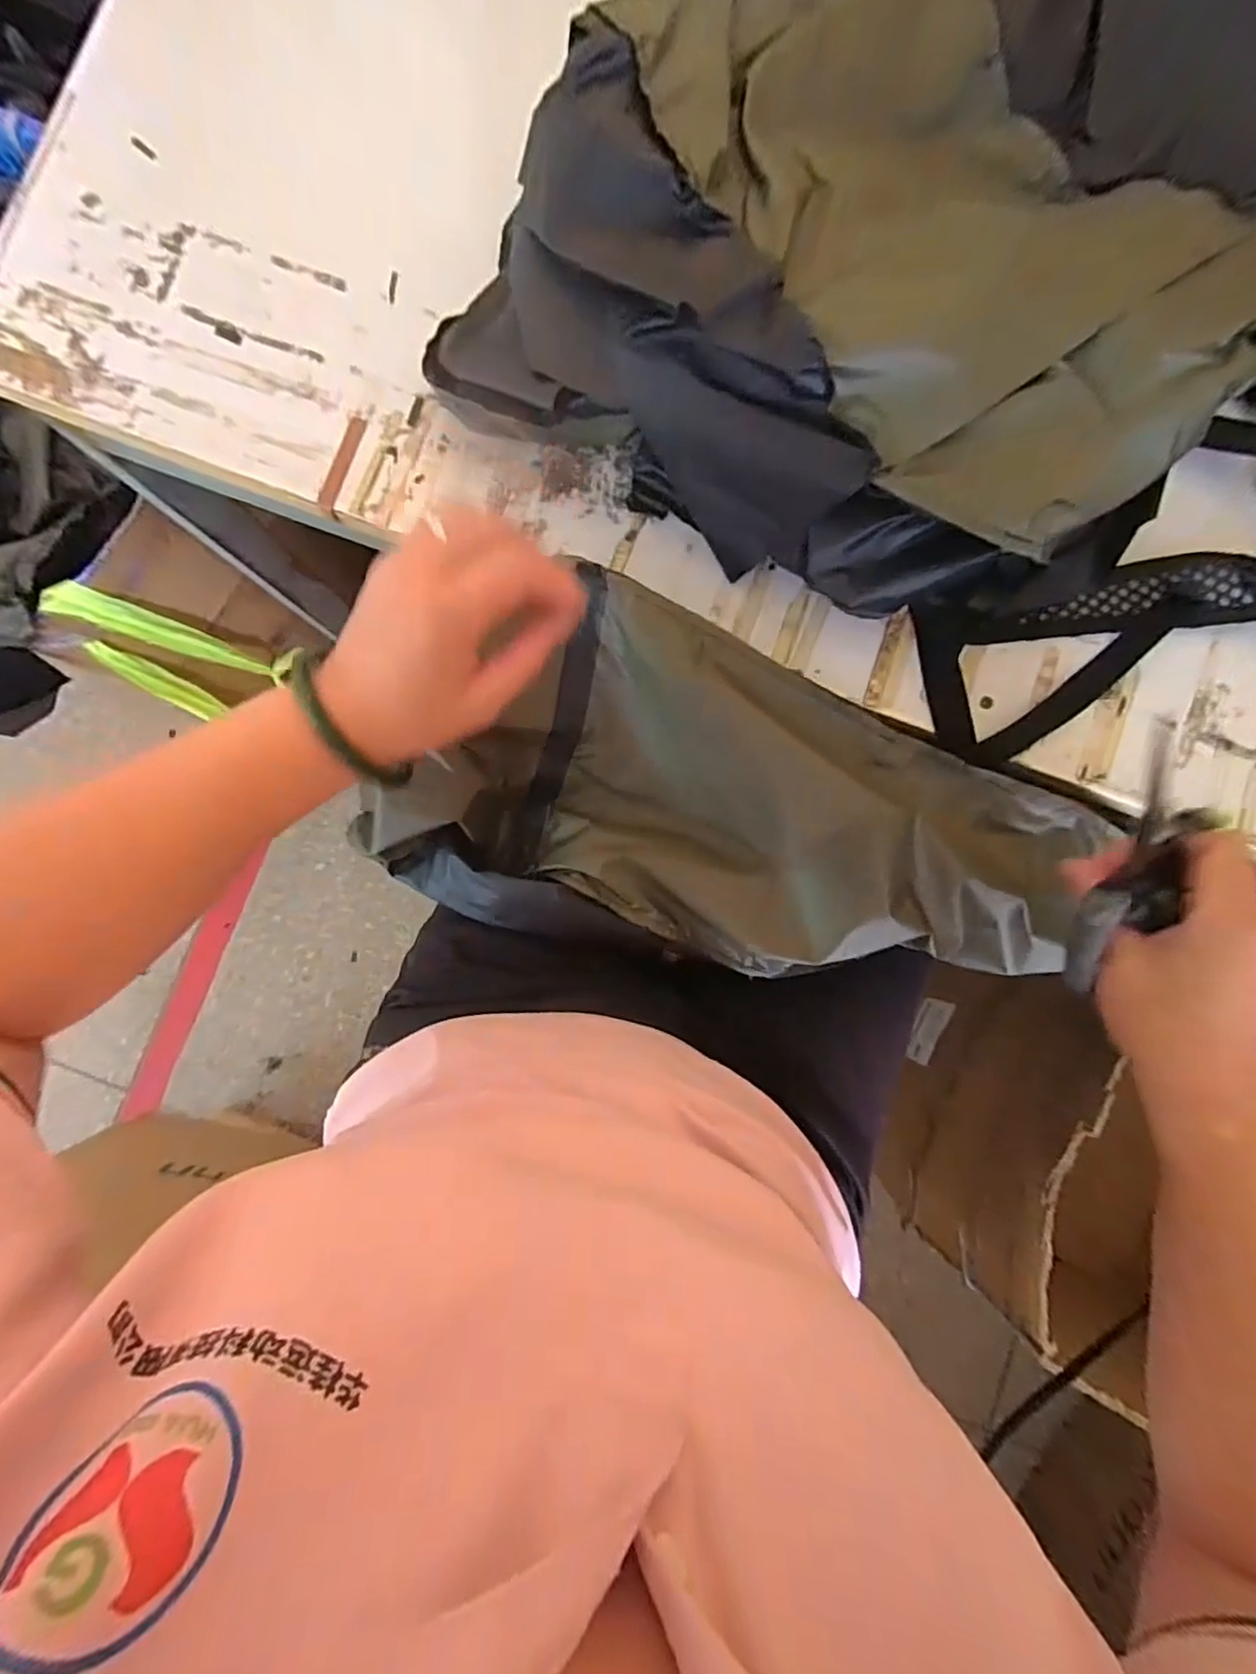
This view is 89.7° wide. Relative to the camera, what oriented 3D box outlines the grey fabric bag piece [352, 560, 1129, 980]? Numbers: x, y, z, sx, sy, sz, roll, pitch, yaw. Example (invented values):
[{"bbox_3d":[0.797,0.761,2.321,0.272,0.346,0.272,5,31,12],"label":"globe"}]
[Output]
[{"bbox_3d":[0.060,-0.025,0.403,0.440,0.092,0.206,7,87,7],"label":"grey fabric bag piece"}]

